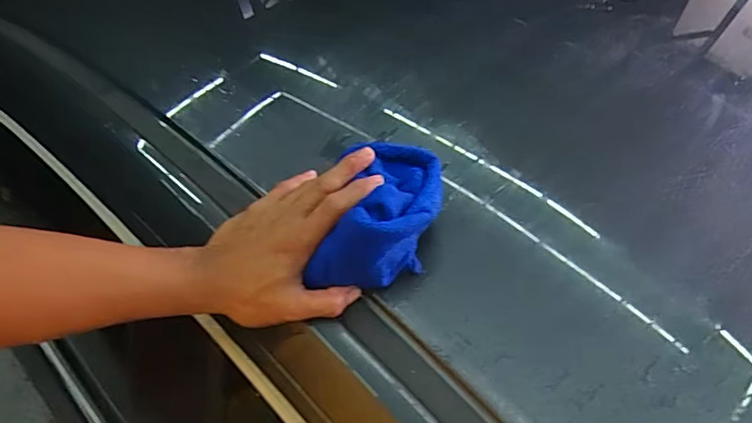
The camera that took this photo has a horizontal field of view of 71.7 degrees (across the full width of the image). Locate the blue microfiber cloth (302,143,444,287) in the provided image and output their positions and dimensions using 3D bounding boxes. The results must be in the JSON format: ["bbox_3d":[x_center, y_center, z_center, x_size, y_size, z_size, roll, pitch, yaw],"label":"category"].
[{"bbox_3d":[0.005,0.005,0.429,0.083,0.068,0.138,17,60,20],"label":"blue microfiber cloth"}]

